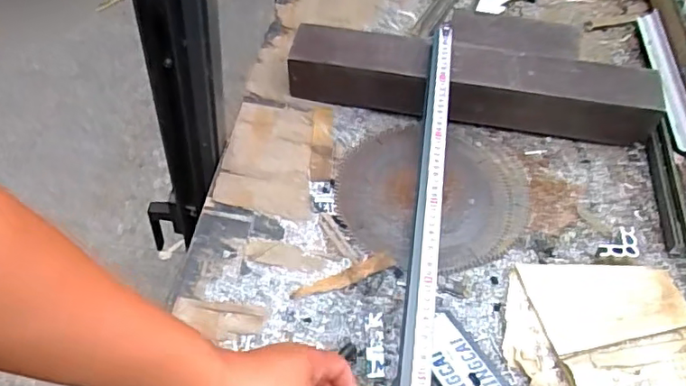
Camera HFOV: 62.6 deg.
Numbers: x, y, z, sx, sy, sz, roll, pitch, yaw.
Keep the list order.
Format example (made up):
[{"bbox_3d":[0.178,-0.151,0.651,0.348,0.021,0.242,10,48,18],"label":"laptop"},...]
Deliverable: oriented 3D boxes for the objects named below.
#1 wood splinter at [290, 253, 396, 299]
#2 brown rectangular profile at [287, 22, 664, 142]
[{"bbox_3d":[0.001,0.106,0.713,0.134,0.004,0.023,-19,58,-14],"label":"wood splinter"},{"bbox_3d":[0.184,-0.162,0.837,0.524,0.085,0.085,8,56,5],"label":"brown rectangular profile"}]

